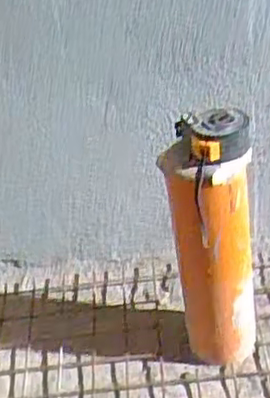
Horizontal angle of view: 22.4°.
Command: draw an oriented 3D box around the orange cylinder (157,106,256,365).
[{"bbox_3d":[0.104,0.065,0.929,0.112,0.388,0.084,-16,39,-8],"label":"orange cylinder"}]

